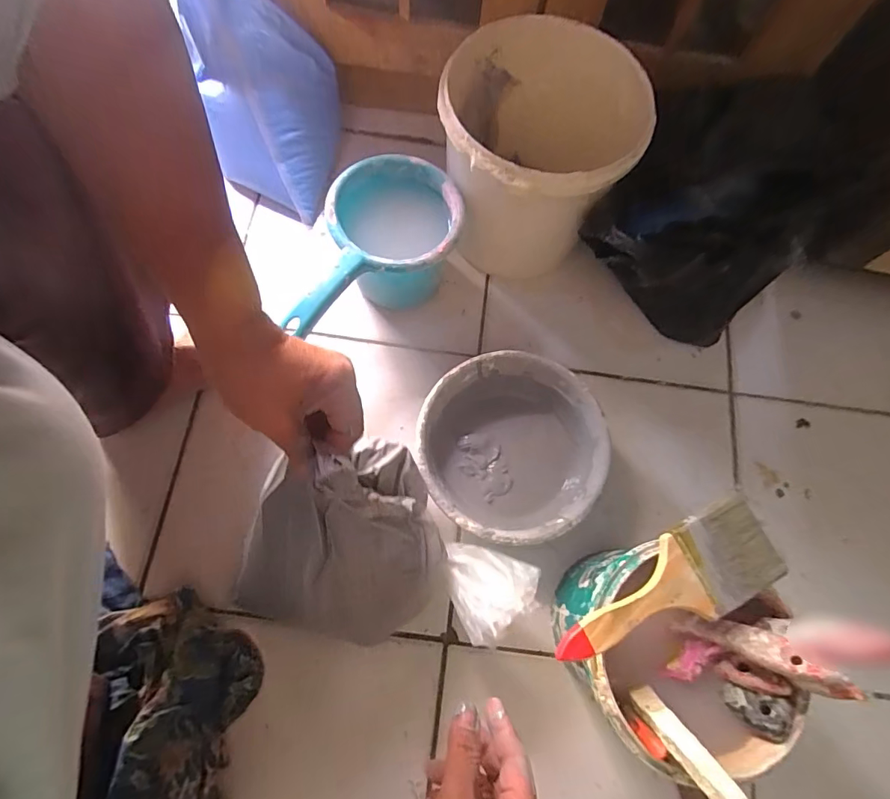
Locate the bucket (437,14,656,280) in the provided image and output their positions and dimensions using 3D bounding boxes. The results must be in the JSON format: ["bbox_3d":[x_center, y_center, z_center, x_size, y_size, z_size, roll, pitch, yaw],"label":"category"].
[{"bbox_3d":[0.091,-0.264,0.544,0.189,0.202,0.197,1,72,-2],"label":"bucket"}]

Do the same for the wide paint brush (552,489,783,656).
[{"bbox_3d":[0.166,0.141,0.346,0.181,0.010,0.066,-26,76,-11],"label":"wide paint brush"}]

